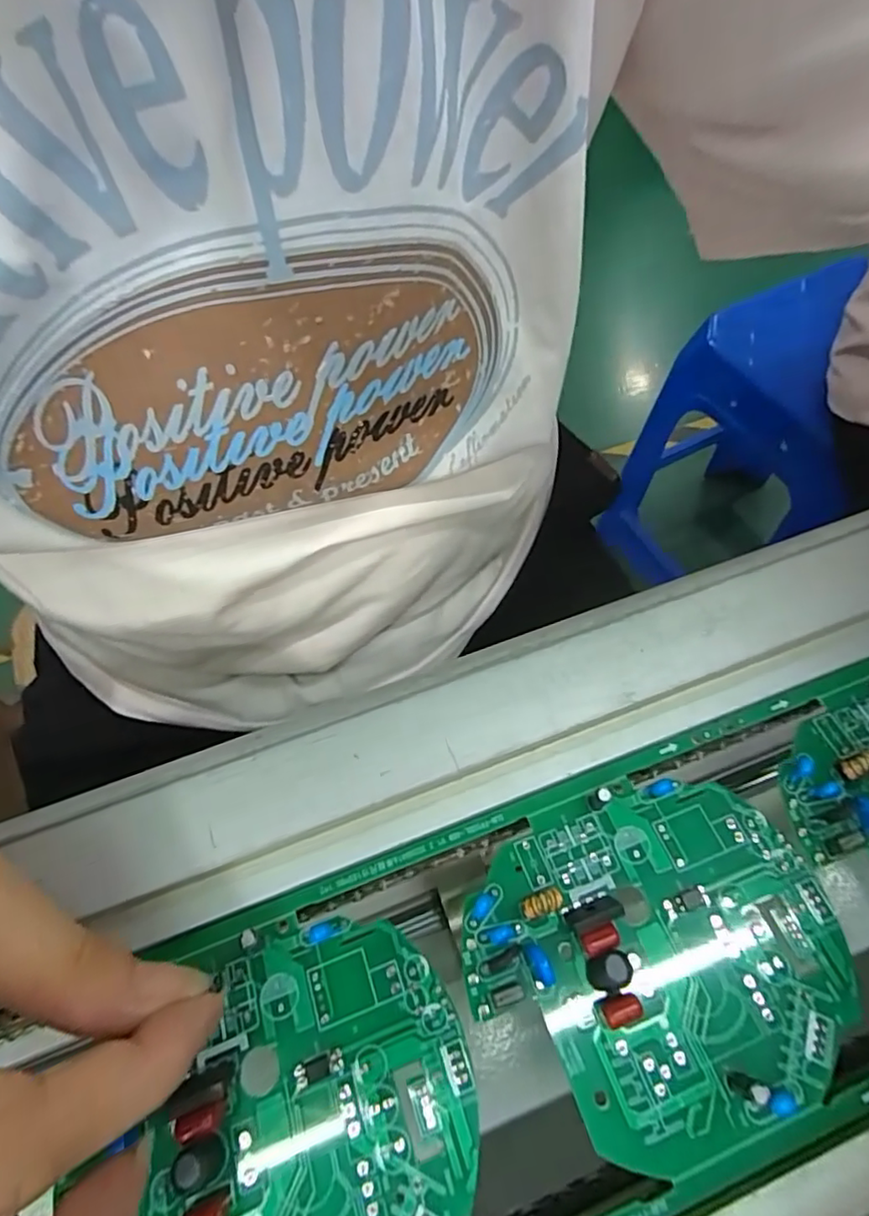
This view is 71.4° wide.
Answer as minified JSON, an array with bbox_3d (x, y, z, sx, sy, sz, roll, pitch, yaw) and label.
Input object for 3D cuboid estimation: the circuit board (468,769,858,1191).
[{"bbox_3d":[0.059,0.089,0.156,0.092,0.011,0.079,-24,63,-9],"label":"circuit board"}]

